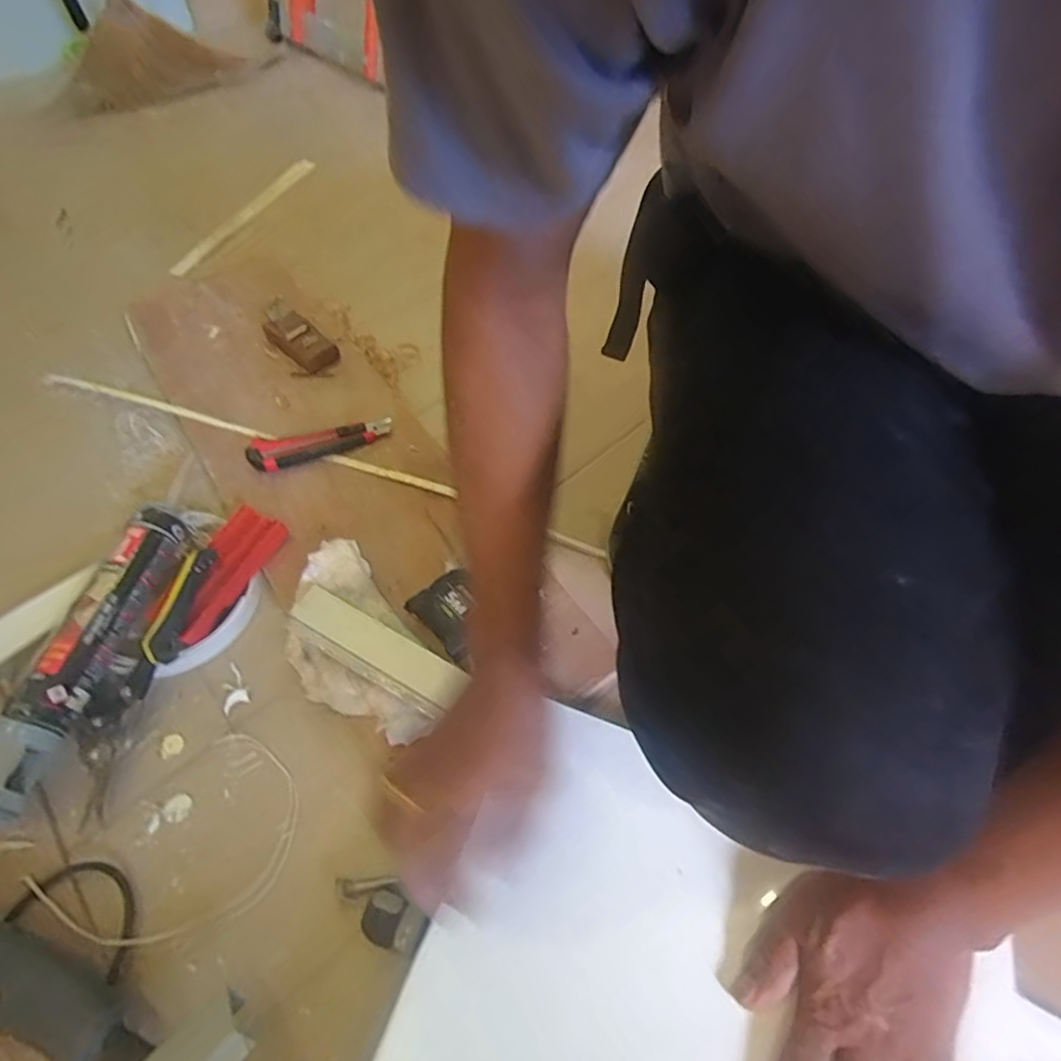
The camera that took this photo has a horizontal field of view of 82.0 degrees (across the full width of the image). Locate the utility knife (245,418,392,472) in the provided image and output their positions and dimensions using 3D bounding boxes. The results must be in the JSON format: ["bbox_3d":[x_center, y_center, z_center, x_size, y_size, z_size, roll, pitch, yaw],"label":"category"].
[{"bbox_3d":[-0.236,-0.099,0.689,0.155,0.022,0.036,-17,57,-10],"label":"utility knife"}]

